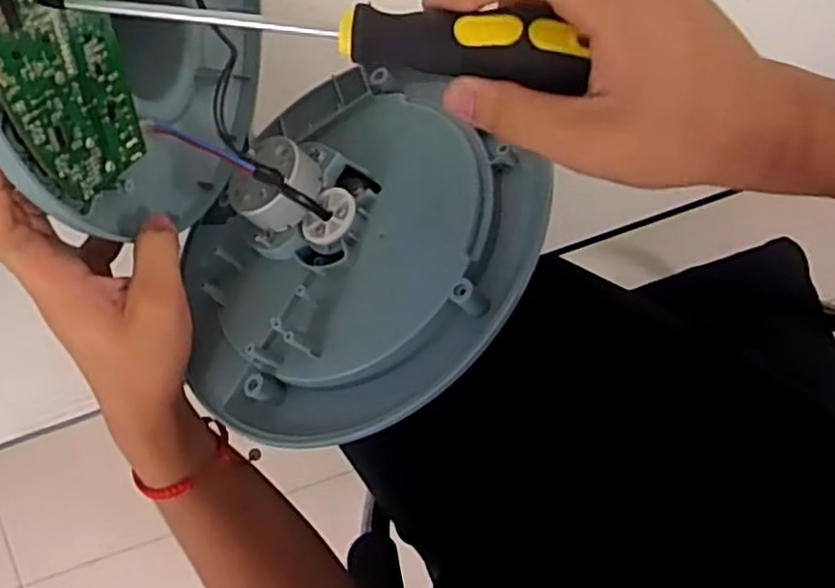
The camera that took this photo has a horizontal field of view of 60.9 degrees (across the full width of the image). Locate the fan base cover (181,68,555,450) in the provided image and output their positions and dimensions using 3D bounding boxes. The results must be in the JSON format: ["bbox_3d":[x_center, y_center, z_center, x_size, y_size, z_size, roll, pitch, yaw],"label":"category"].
[{"bbox_3d":[-0.034,-0.037,0.377,0.205,0.056,0.229,3,72,27],"label":"fan base cover"}]

